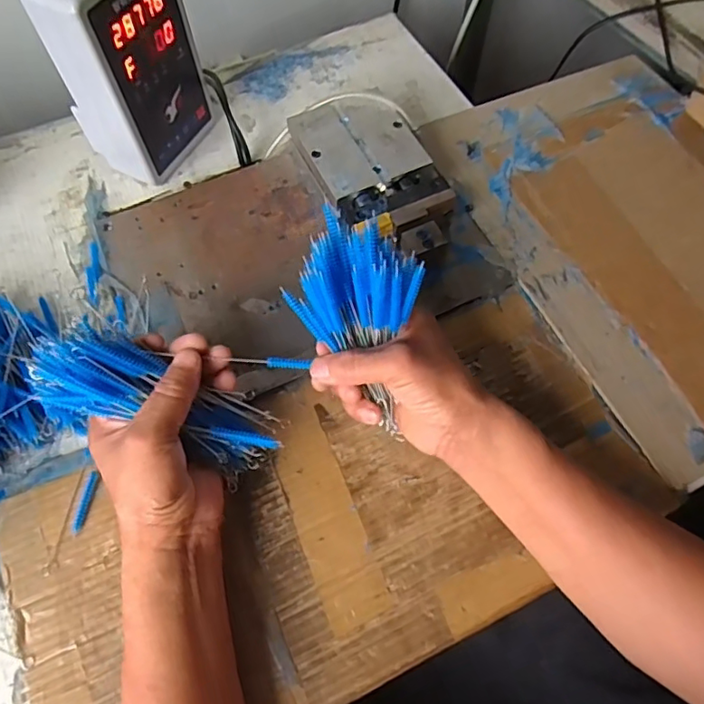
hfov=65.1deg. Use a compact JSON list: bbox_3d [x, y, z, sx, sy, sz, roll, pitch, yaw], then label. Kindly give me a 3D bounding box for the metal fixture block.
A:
[{"bbox_3d":[0.023,-0.152,0.499,0.101,0.046,0.185,-24,66,-10],"label":"metal fixture block"}]

